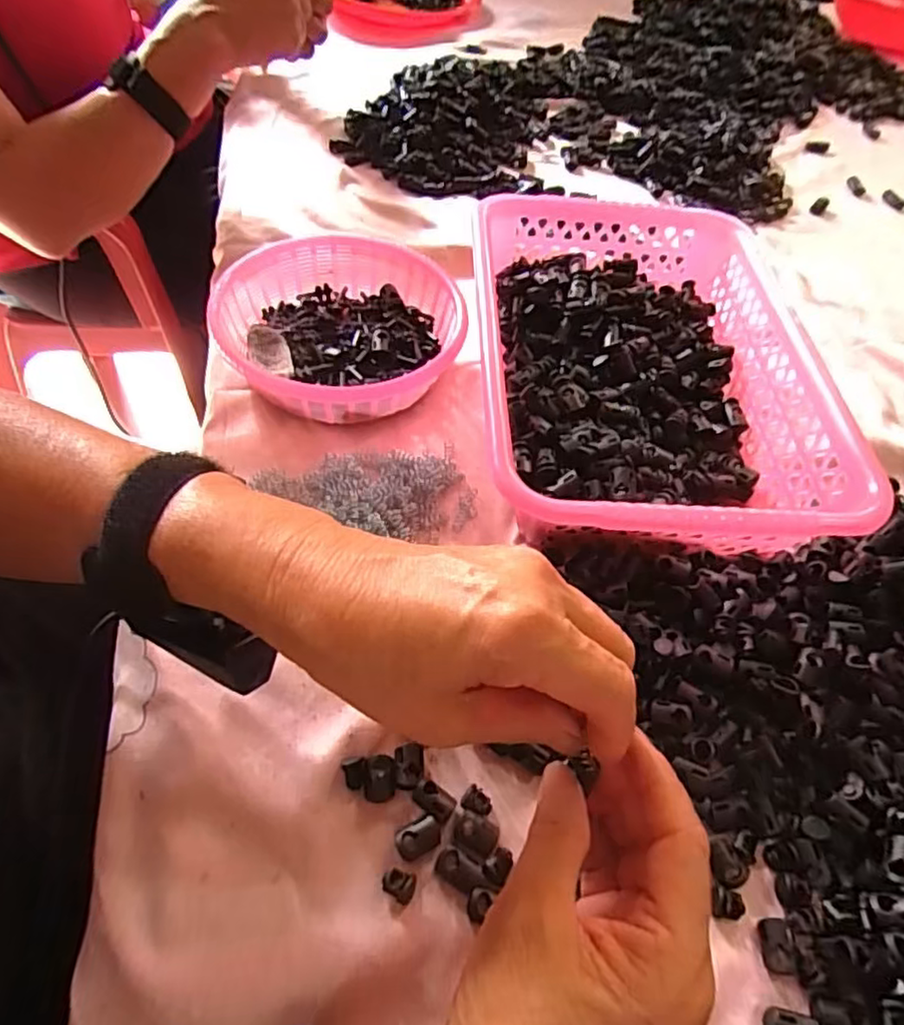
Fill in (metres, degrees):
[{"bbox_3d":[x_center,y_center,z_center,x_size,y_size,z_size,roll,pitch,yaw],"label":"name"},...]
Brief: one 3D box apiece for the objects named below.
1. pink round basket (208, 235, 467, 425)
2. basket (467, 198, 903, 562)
[{"bbox_3d":[-0.079,-0.127,0.446,0.166,0.045,0.166,2,54,-3],"label":"pink round basket"},{"bbox_3d":[0.127,-0.094,0.433,0.204,0.081,0.304,2,54,-3],"label":"basket"}]

